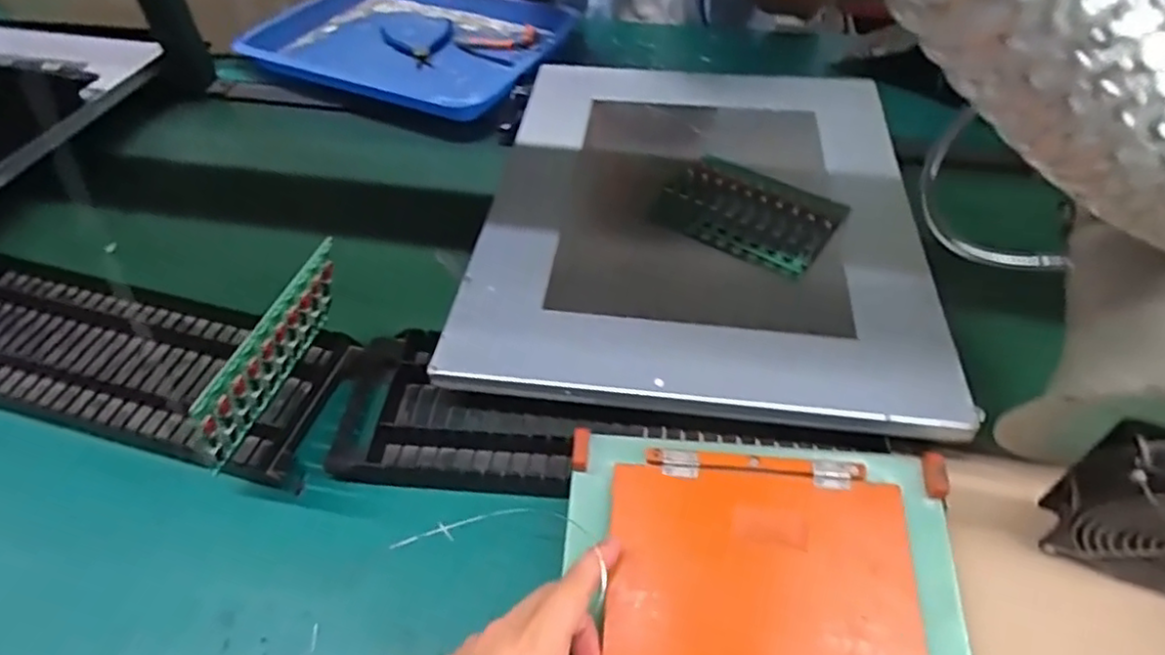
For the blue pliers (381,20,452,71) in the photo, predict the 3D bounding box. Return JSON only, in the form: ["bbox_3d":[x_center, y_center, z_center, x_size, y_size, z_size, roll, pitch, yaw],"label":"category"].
[{"bbox_3d":[-0.241,-0.434,1.015,0.109,0.009,0.163,-16,50,-13],"label":"blue pliers"}]

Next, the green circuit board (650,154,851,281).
[{"bbox_3d":[0.167,-0.118,0.662,0.162,0.014,0.124,28,55,24],"label":"green circuit board"}]

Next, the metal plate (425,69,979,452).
[{"bbox_3d":[0.119,-0.133,0.684,0.415,0.022,0.523,5,48,6],"label":"metal plate"}]

